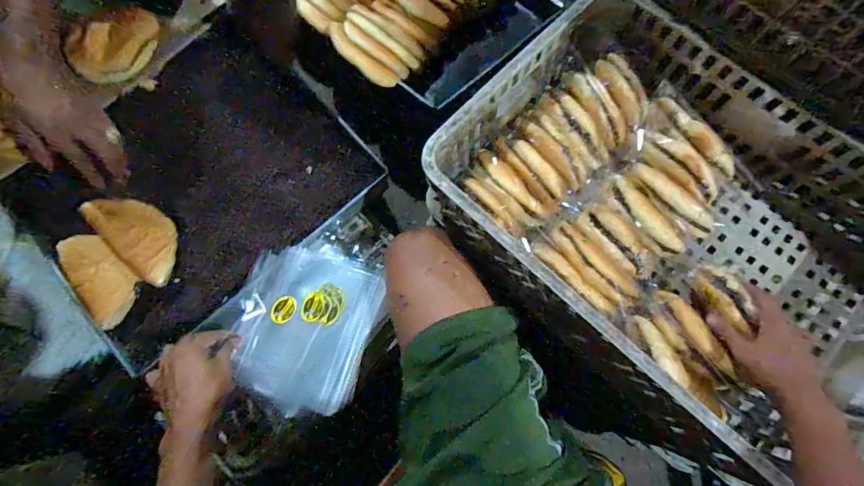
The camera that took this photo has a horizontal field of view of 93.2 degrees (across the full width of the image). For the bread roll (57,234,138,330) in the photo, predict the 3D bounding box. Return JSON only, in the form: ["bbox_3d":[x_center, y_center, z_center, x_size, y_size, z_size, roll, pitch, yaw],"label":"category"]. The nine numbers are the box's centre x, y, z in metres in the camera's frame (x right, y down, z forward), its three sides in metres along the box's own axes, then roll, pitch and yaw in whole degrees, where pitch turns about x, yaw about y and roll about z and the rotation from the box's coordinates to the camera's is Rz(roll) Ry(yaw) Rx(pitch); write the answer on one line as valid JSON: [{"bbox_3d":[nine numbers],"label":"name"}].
[{"bbox_3d":[-0.458,0.045,0.576,0.079,0.016,0.132,-32,96,-14],"label":"bread roll"}]

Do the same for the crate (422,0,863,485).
[{"bbox_3d":[0.334,-0.033,0.561,0.602,0.145,0.425,41,78,10],"label":"crate"}]

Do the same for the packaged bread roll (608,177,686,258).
[{"bbox_3d":[0.306,-0.033,0.587,0.047,0.042,0.130,-36,77,-10],"label":"packaged bread roll"}]

